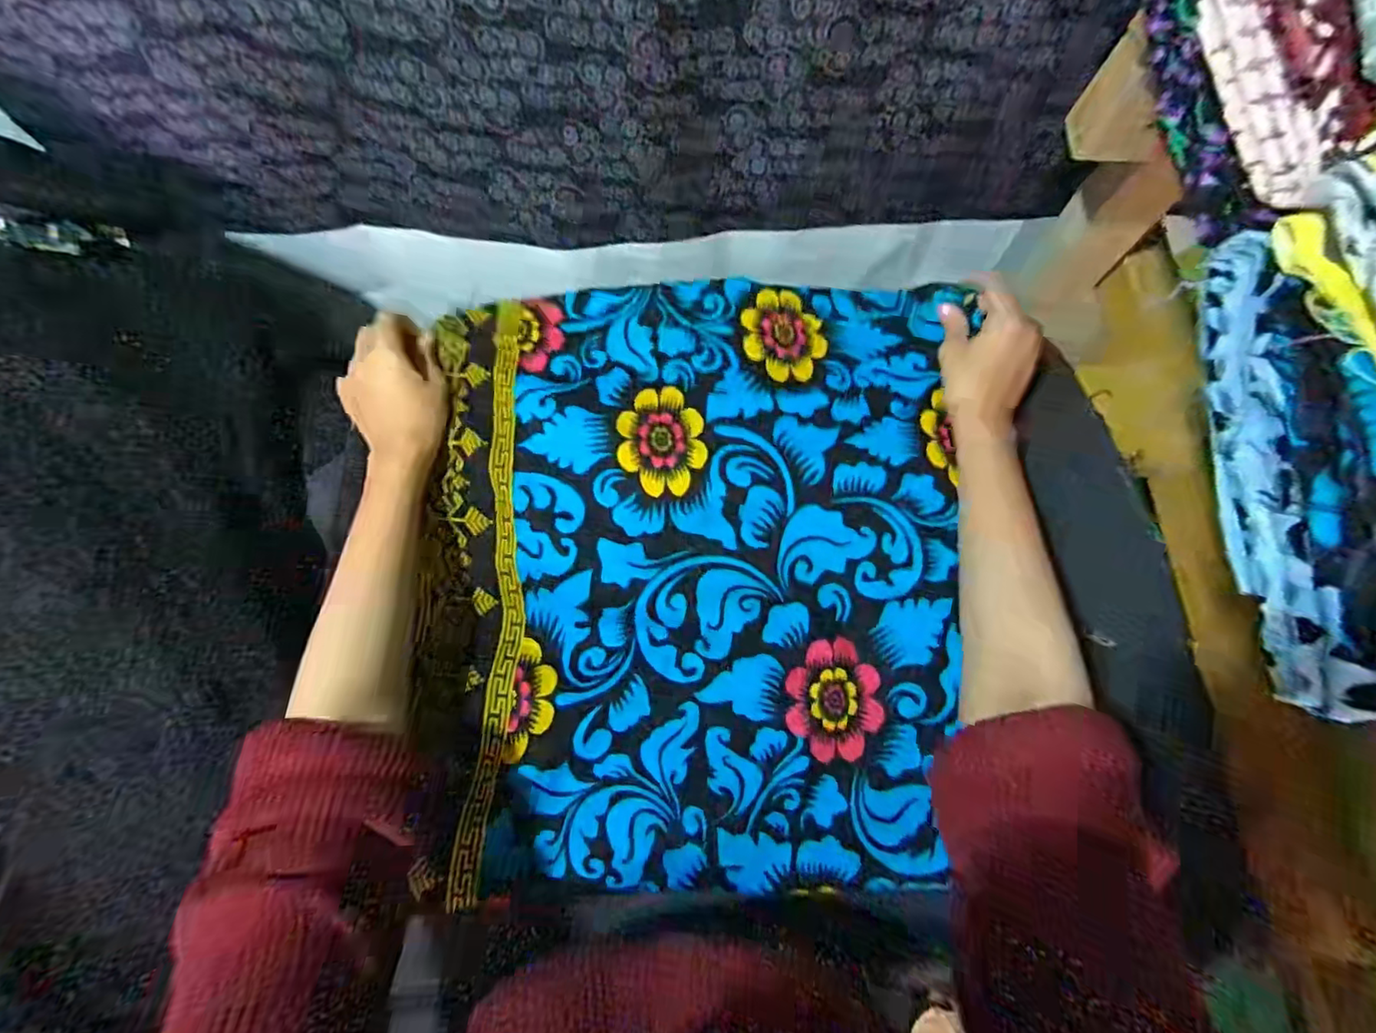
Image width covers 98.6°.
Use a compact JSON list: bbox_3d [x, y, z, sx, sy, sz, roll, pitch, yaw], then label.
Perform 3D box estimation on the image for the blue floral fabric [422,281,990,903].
[{"bbox_3d":[0.006,0.038,0.450,0.444,0.057,0.455,-2,73,-1],"label":"blue floral fabric"}]

